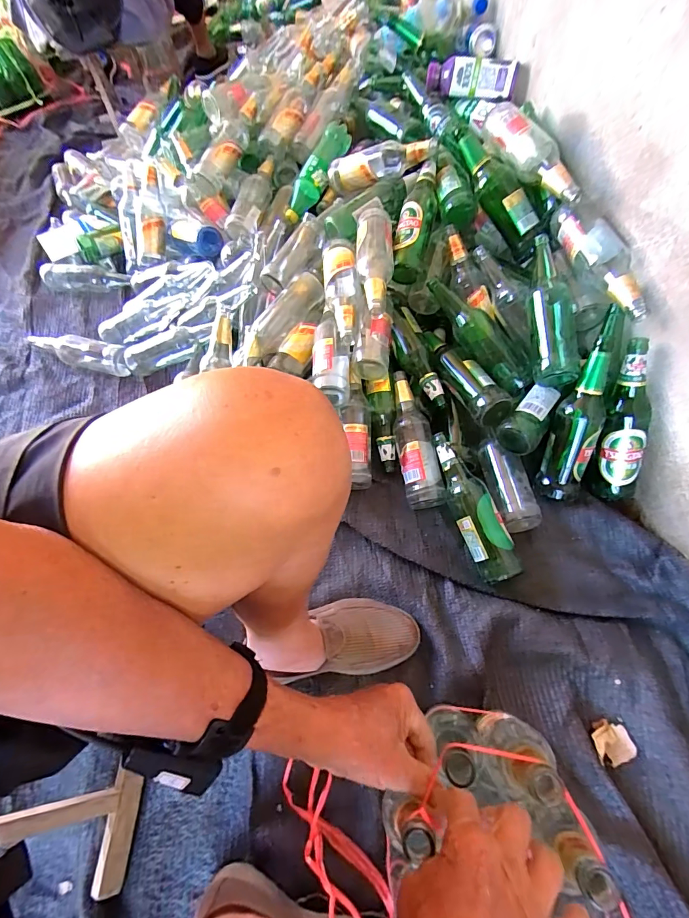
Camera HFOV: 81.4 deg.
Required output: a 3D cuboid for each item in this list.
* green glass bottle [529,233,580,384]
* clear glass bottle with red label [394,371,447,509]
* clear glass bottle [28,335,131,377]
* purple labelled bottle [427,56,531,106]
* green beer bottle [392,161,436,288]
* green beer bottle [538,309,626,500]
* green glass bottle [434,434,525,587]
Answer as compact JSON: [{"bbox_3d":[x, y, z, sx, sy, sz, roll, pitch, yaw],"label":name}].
[{"bbox_3d":[0.354,-0.251,0.695,0.080,0.074,0.260,2,75,5],"label":"green glass bottle"},{"bbox_3d":[0.131,-0.033,0.757,0.069,0.089,0.252,-7,61,0],"label":"clear glass bottle with red label"},{"bbox_3d":[-0.622,-0.250,0.943,0.273,0.057,0.057,15,63,12],"label":"clear glass bottle"},{"bbox_3d":[0.284,-0.809,0.859,0.215,0.068,0.065,10,62,9],"label":"purple labelled bottle"},{"bbox_3d":[0.143,-0.468,0.795,0.061,0.070,0.224,13,82,11],"label":"green beer bottle"},{"bbox_3d":[0.395,-0.088,0.664,0.071,0.078,0.320,15,102,12],"label":"green beer bottle"},{"bbox_3d":[0.218,0.082,0.691,0.076,0.076,0.254,-16,61,-5],"label":"green glass bottle"}]

